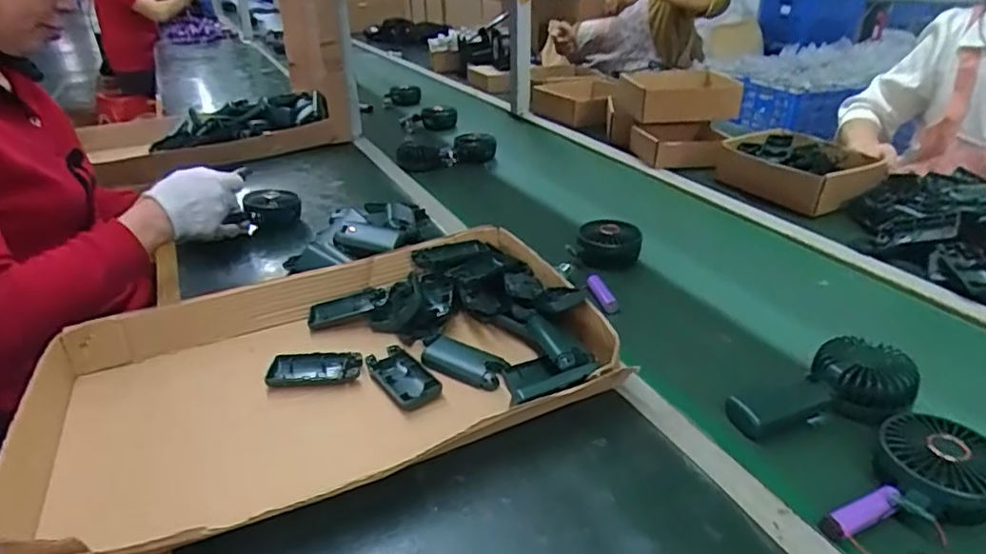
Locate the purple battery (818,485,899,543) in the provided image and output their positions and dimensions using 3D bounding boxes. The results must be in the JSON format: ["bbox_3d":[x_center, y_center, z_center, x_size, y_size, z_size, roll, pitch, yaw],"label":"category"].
[{"bbox_3d":[0.277,0.177,0.454,0.070,0.014,0.019,-13,31,-19],"label":"purple battery"}]

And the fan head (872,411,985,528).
[{"bbox_3d":[0.349,0.149,0.475,0.084,0.038,0.083,-2,29,1],"label":"fan head"}]

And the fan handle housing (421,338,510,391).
[{"bbox_3d":[-0.036,0.085,0.623,0.105,0.017,0.040,18,34,31],"label":"fan handle housing"}]

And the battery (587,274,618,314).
[{"bbox_3d":[0.136,0.022,0.748,0.020,0.020,0.055,-11,46,-15],"label":"battery"}]

